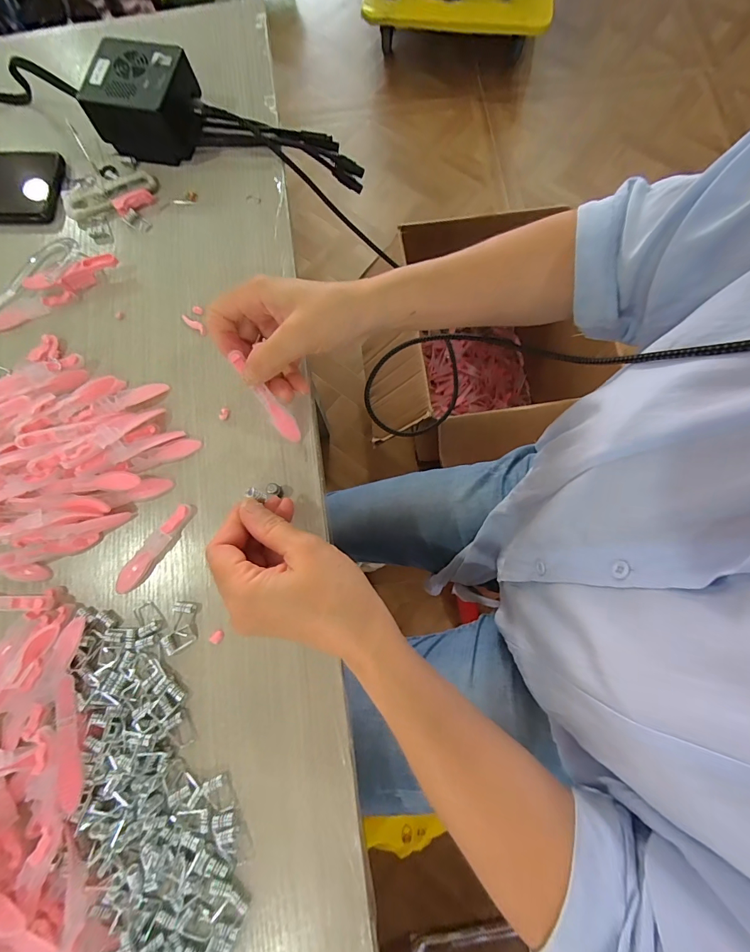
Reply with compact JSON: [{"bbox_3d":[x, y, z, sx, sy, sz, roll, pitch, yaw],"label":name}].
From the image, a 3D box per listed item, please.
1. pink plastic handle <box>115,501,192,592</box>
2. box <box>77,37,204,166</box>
[{"bbox_3d":[-0.166,0.054,0.292,0.015,0.006,0.077,36,80,8],"label":"pink plastic handle"},{"bbox_3d":[-0.203,-0.336,0.351,0.085,0.050,0.071,5,78,2],"label":"box"}]

